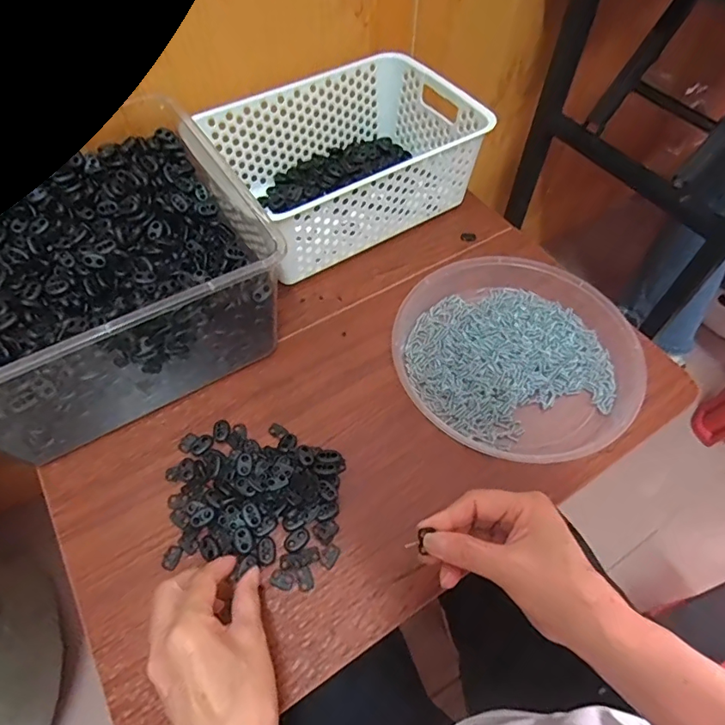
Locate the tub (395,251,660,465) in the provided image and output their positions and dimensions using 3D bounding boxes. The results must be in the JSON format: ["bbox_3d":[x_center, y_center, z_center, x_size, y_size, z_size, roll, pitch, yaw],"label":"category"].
[{"bbox_3d":[0.148,-0.012,0.493,0.232,0.039,0.216,1,57,-1],"label":"tub"}]

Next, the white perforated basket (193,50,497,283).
[{"bbox_3d":[-0.019,-0.241,0.592,0.280,0.109,0.204,-28,62,-18],"label":"white perforated basket"}]

